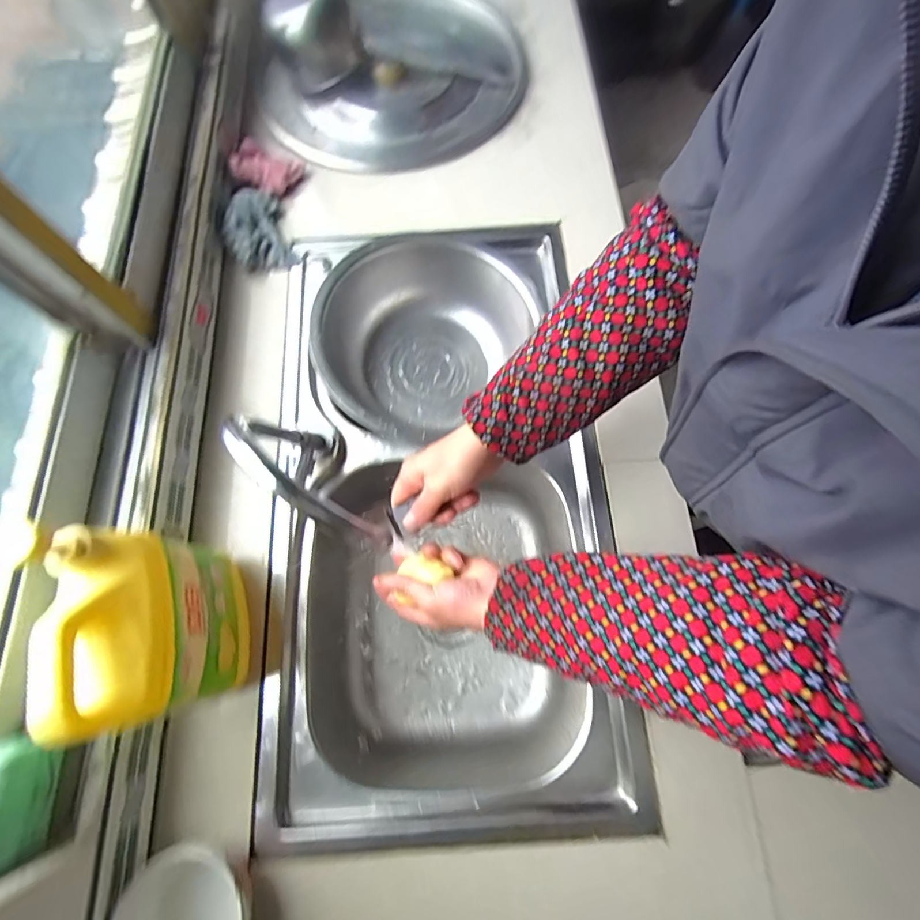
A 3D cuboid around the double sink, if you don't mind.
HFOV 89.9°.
[{"bbox_3d":[-0.027,0.043,0.635,0.394,0.211,0.731,-3,72,0],"label":"double sink"}]

